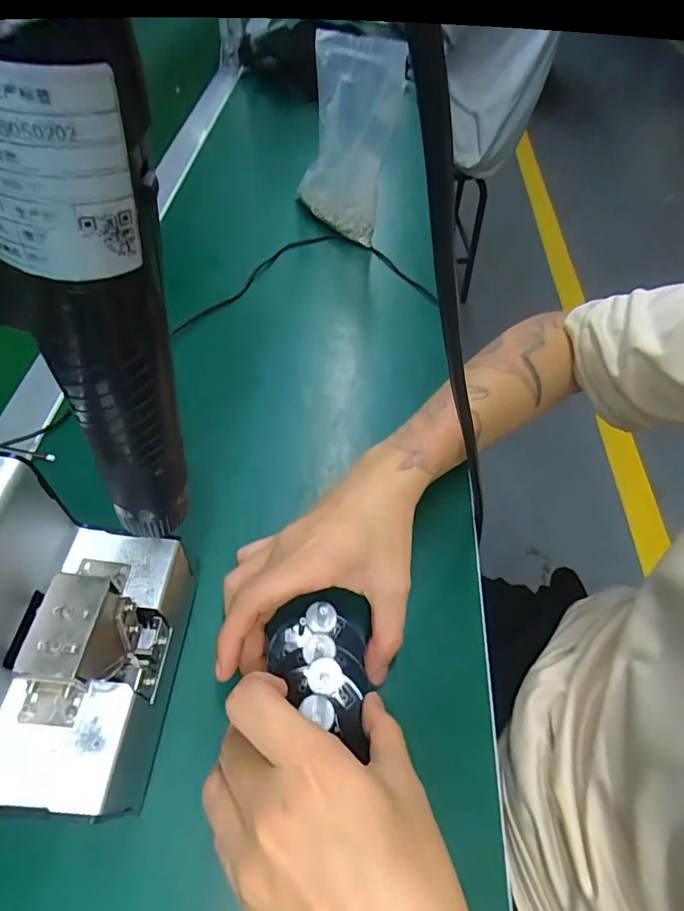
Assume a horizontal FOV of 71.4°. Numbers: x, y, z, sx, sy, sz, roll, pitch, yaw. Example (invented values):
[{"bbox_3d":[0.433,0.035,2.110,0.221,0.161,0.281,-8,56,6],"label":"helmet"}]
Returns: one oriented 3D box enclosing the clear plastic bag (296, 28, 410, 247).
[{"bbox_3d":[0.008,-0.350,0.550,0.048,0.211,0.137,-32,64,-24],"label":"clear plastic bag"}]

